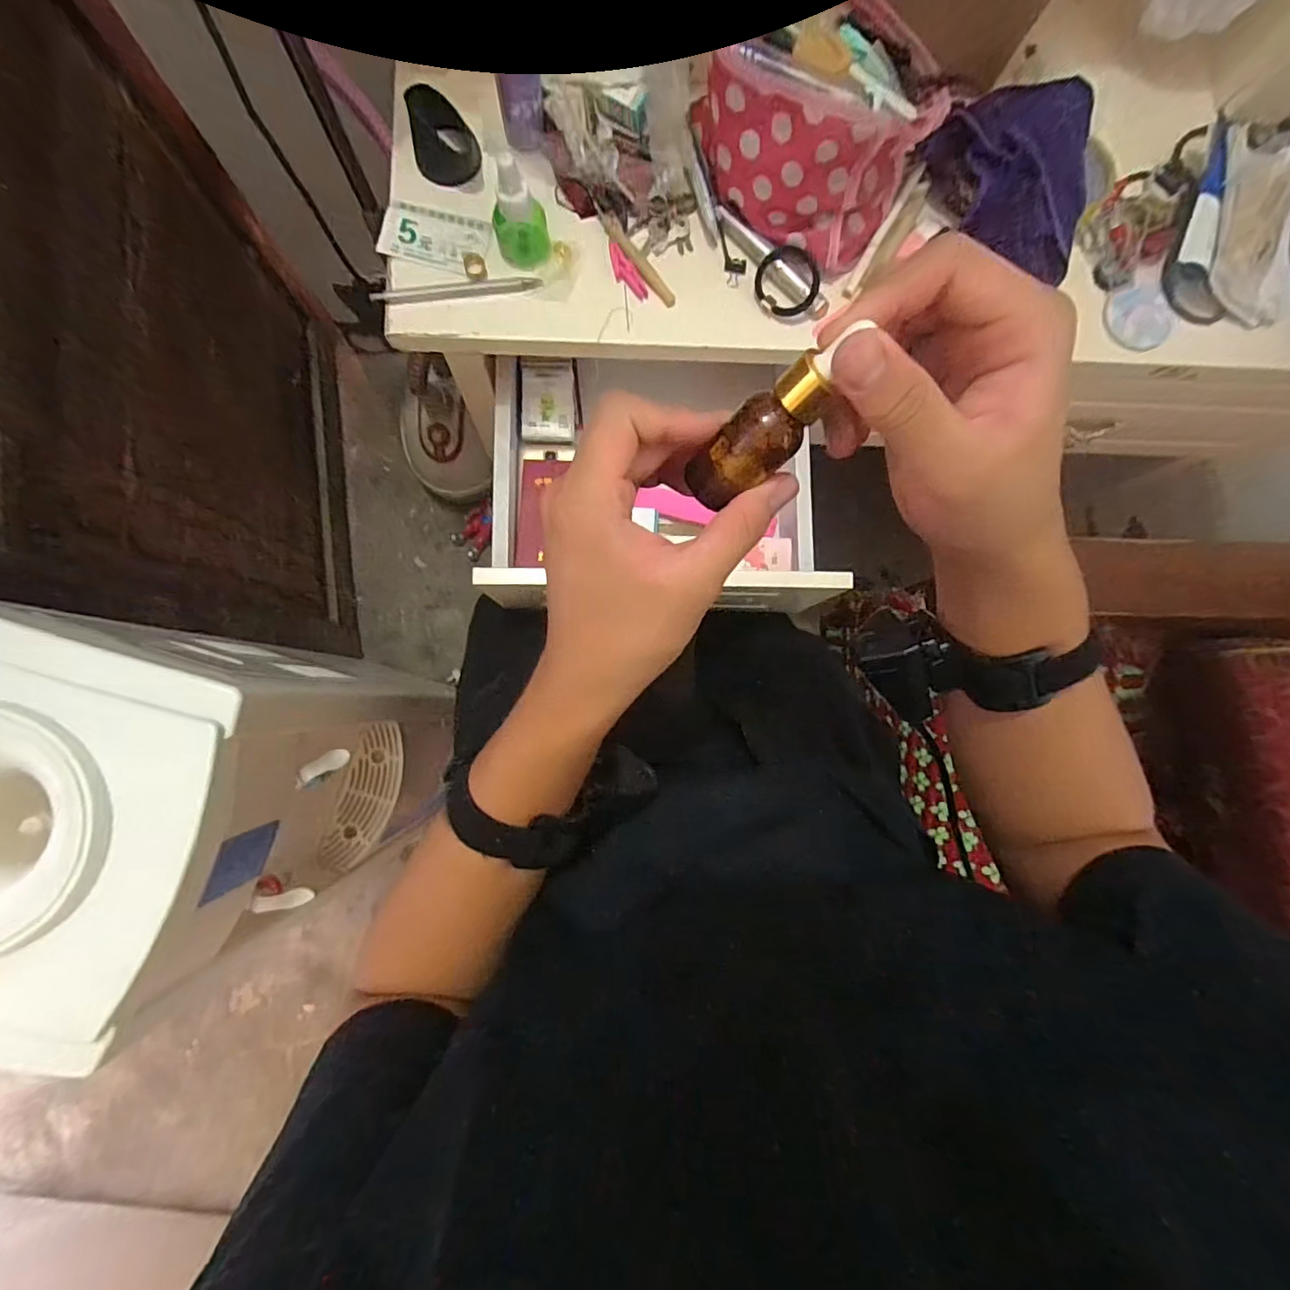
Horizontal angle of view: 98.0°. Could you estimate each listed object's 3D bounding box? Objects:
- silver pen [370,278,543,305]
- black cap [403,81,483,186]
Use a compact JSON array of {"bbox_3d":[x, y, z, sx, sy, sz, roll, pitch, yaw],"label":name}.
[{"bbox_3d":[-0.158,-0.299,0.471,0.138,0.004,0.013,-11,85,-6],"label":"silver pen"},{"bbox_3d":[-0.168,-0.423,0.467,0.050,0.040,0.050,0,84,-4],"label":"black cap"}]

